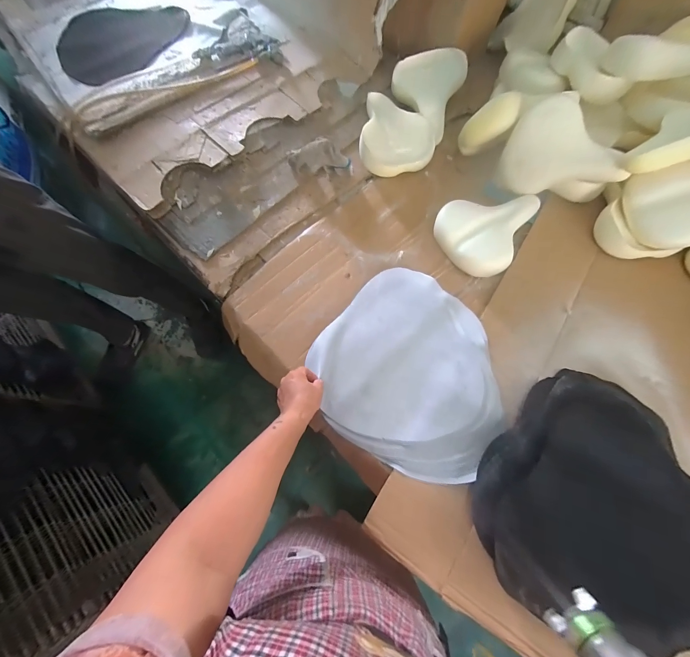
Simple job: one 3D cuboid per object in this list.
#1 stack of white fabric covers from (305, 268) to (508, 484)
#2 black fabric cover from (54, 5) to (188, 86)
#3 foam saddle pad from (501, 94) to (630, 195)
[{"bbox_3d":[0.134,0.076,0.594,0.357,0.030,0.350,37,75,10],"label":"stack of white fabric covers"},{"bbox_3d":[-0.660,-0.820,0.871,0.362,0.020,0.323,23,75,13],"label":"black fabric cover"},{"bbox_3d":[0.455,-0.368,0.675,0.218,0.169,0.060,46,46,-6],"label":"foam saddle pad"}]

